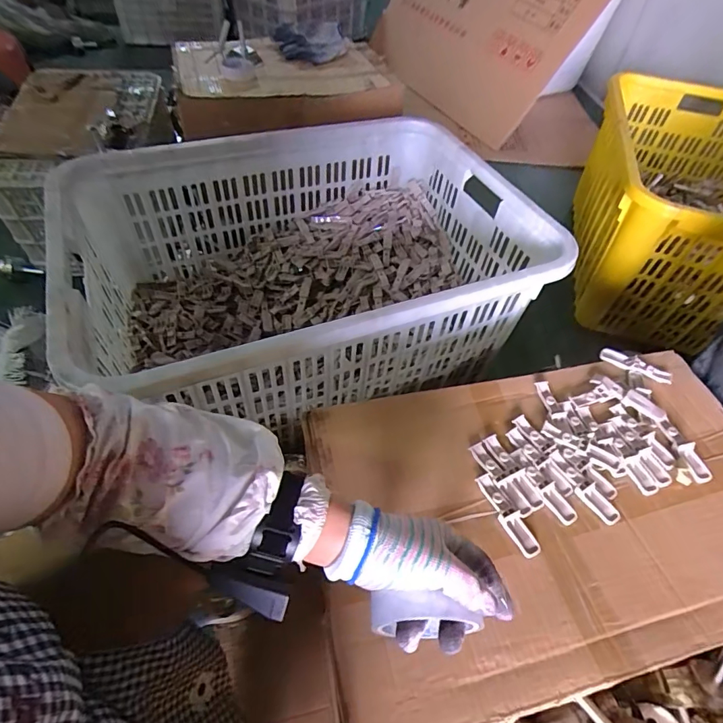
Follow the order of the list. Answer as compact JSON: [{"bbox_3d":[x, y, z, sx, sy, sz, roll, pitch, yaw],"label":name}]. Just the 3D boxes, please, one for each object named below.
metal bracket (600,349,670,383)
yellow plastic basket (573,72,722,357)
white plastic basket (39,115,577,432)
[{"bbox_3d":[0.404,0.006,0.657,0.099,0.007,0.027,22,53,12],"label":"metal bracket"},{"bbox_3d":[0.922,-0.395,1.202,0.597,0.370,0.814,16,52,8],"label":"yellow plastic basket"},{"bbox_3d":[-0.115,-0.185,0.896,0.788,0.295,0.635,-17,55,-18],"label":"white plastic basket"}]

